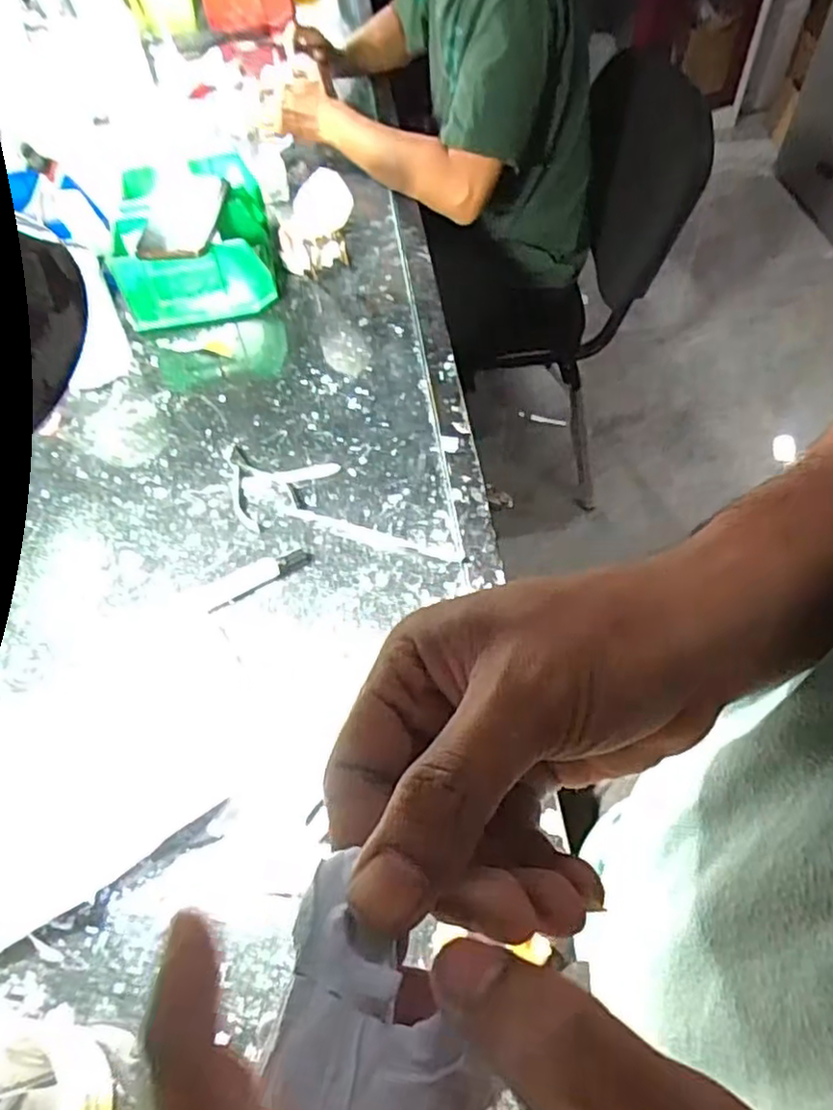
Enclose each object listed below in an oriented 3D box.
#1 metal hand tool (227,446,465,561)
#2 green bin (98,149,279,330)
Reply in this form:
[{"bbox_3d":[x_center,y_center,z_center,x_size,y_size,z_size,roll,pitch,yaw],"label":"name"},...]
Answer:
[{"bbox_3d":[-0.073,-0.048,0.622,0.233,0.007,0.085,10,56,11],"label":"metal hand tool"},{"bbox_3d":[-0.264,-0.381,0.824,0.163,0.090,0.236,-11,54,-4],"label":"green bin"}]

